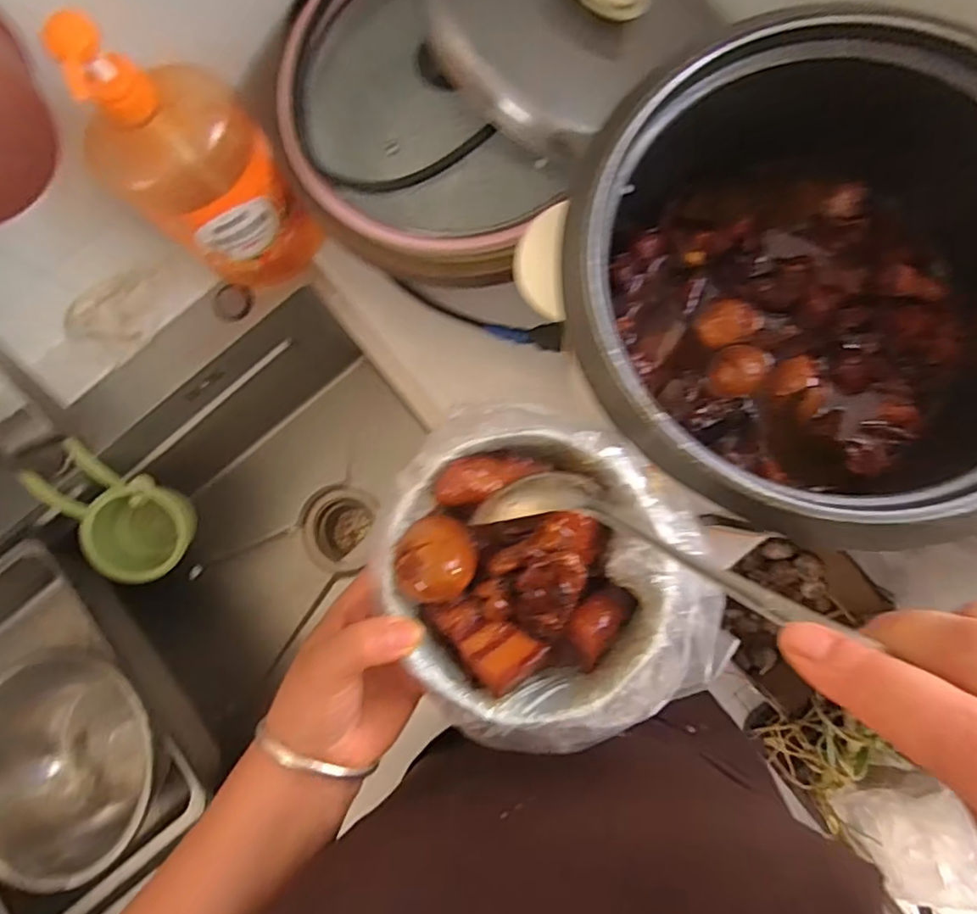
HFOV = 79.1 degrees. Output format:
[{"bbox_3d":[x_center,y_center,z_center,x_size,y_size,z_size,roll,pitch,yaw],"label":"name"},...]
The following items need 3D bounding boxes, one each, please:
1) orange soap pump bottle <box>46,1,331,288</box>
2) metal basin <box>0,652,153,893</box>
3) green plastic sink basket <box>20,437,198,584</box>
[{"bbox_3d":[-0.236,-0.232,0.487,0.082,0.260,0.117,42,89,8],"label":"orange soap pump bottle"},{"bbox_3d":[-0.417,0.300,0.622,0.194,0.126,0.211,-1,83,5],"label":"metal basin"},{"bbox_3d":[-0.398,0.067,0.655,0.108,0.137,0.143,-16,82,3],"label":"green plastic sink basket"}]

